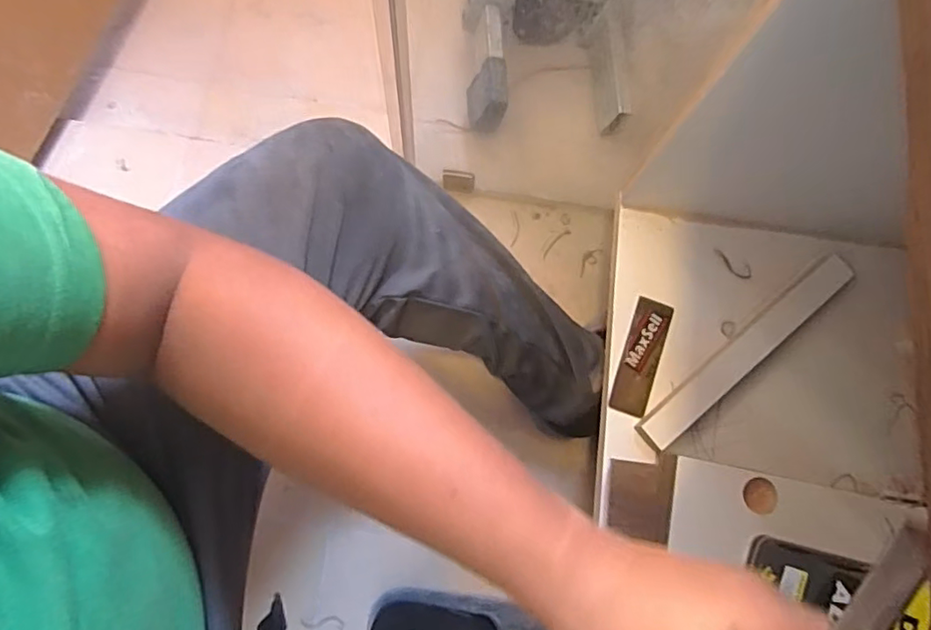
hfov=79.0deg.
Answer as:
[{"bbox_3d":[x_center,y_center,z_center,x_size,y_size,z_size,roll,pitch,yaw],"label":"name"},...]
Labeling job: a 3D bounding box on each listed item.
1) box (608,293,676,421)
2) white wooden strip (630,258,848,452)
[{"bbox_3d":[0.201,0.048,0.642,0.045,0.009,0.133,20,77,1],"label":"box"},{"bbox_3d":[0.317,0.040,0.634,0.311,0.019,0.039,-38,79,-10],"label":"white wooden strip"}]

